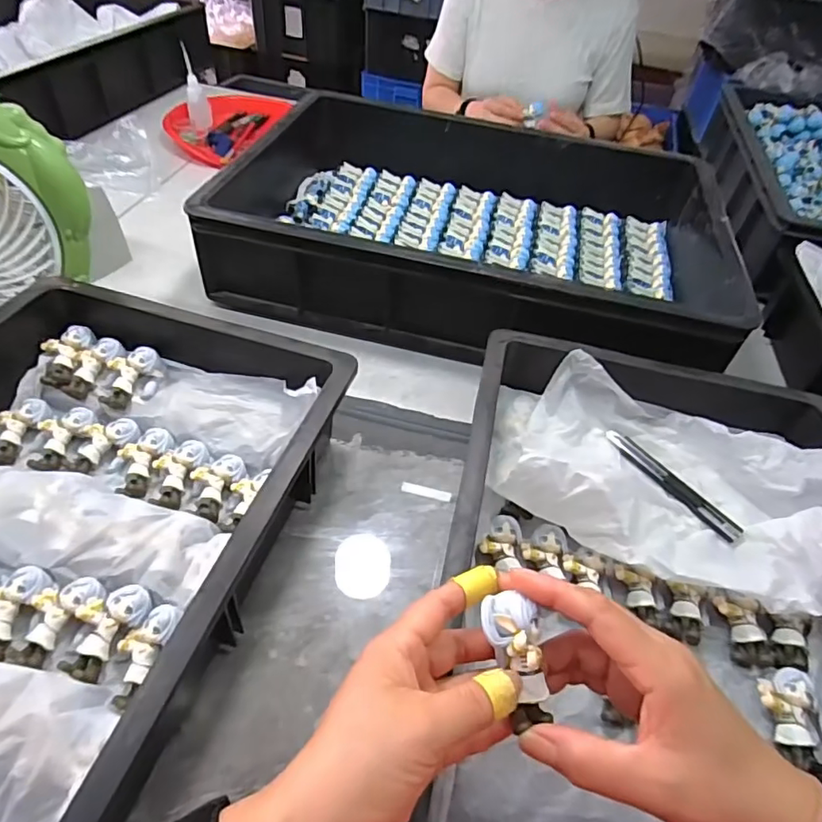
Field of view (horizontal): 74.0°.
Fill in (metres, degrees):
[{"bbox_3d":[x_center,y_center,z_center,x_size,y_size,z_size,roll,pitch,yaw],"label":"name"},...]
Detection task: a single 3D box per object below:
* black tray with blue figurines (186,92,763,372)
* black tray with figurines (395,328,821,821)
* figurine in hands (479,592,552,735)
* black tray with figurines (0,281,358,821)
[{"bbox_3d":[0.083,-0.243,0.697,0.582,0.146,0.387,15,47,7],"label":"black tray with blue figurines"},{"bbox_3d":[0.175,0.136,0.380,0.313,0.095,0.440,13,47,5],"label":"black tray with figurines"},{"bbox_3d":[0.055,0.120,0.262,0.025,0.019,0.059,-12,80,-11],"label":"figurine in hands"},{"bbox_3d":[-0.261,0.094,0.372,0.319,0.089,0.454,18,47,9],"label":"black tray with figurines"}]

